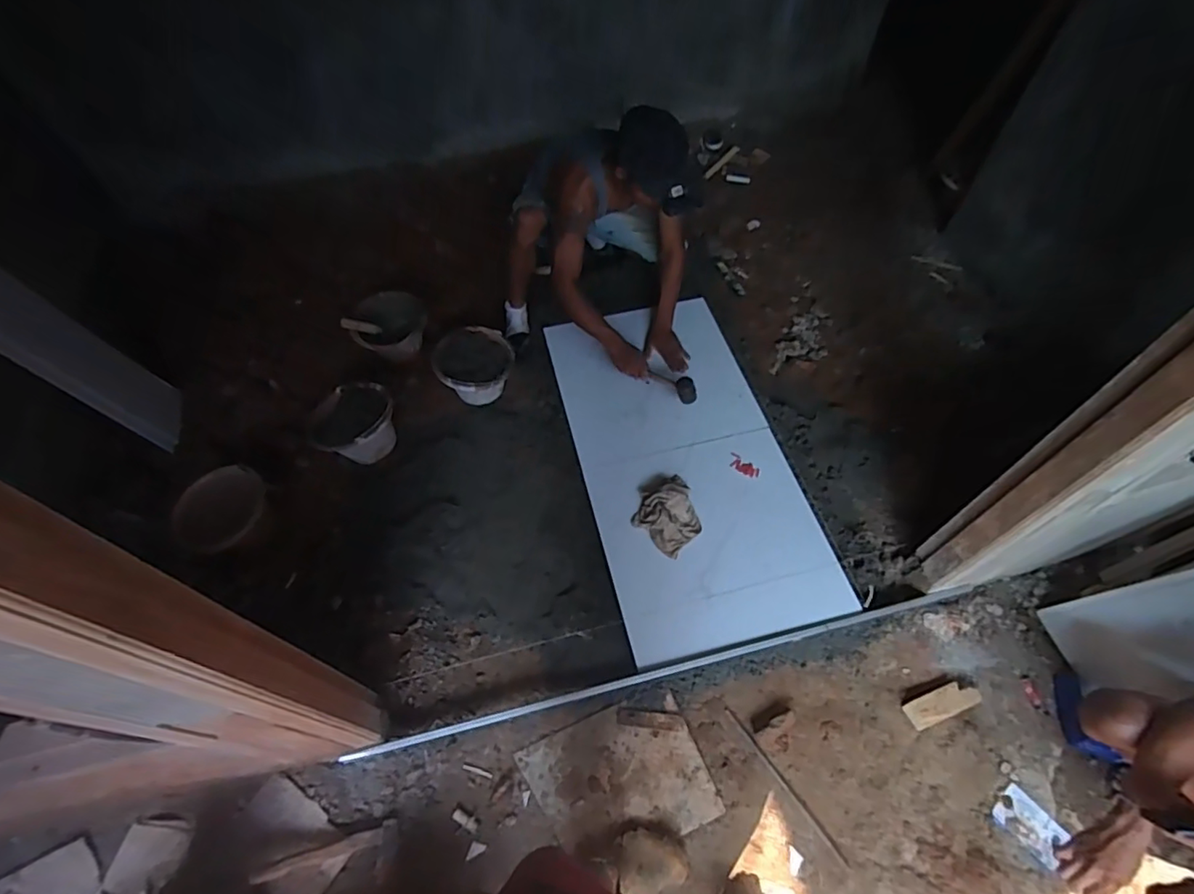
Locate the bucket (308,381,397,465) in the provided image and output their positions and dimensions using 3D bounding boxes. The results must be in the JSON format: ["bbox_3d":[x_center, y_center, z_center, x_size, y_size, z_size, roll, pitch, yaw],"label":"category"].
[{"bbox_3d":[-0.715,-0.064,1.715,0.201,0.167,0.240,24,60,16],"label":"bucket"}]

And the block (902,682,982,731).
[{"bbox_3d":[0.819,0.612,1.361,0.175,0.030,0.060,-19,59,-10],"label":"block"}]

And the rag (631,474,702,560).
[{"bbox_3d":[0.207,0.173,1.560,0.169,0.060,0.195,38,65,24],"label":"rag"}]

